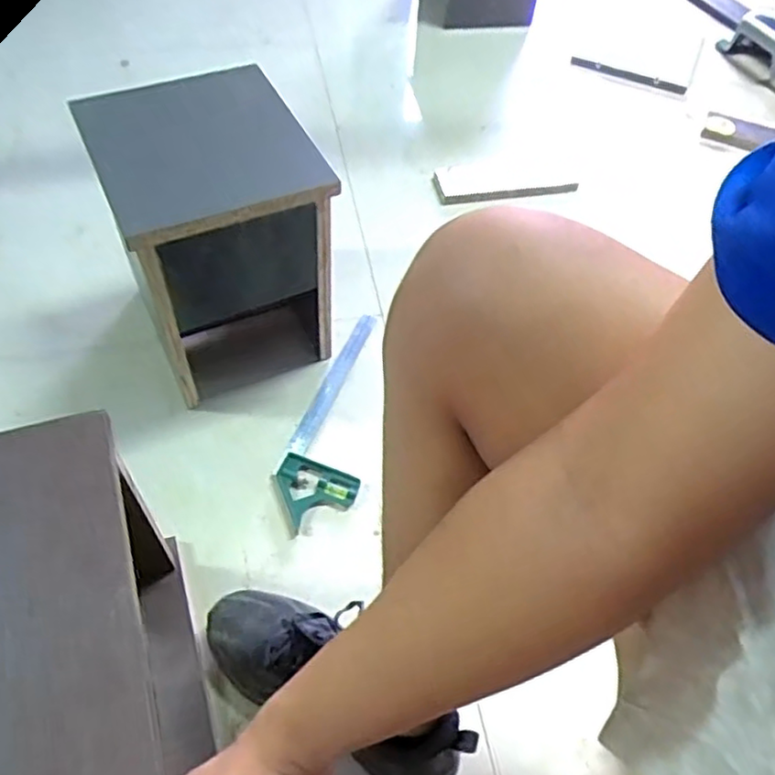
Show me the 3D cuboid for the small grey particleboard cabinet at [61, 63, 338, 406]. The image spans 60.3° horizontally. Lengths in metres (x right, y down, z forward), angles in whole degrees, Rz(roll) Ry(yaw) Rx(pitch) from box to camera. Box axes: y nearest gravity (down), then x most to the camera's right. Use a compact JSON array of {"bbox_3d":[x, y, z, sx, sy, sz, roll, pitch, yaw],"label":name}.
[{"bbox_3d":[-0.205,-0.184,0.869,0.248,0.321,0.244,-21,59,-17],"label":"small grey particleboard cabinet"}]

